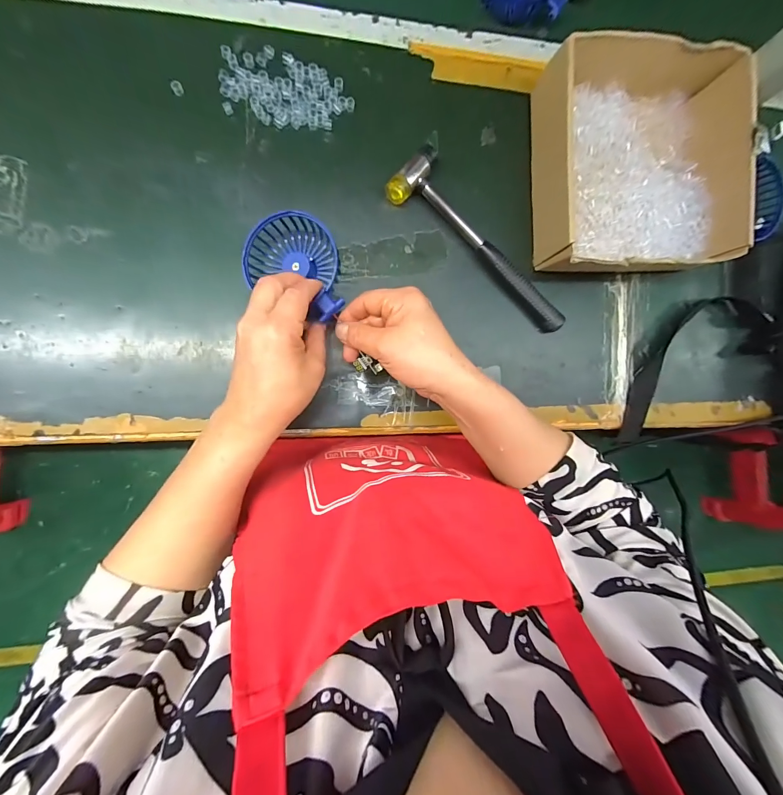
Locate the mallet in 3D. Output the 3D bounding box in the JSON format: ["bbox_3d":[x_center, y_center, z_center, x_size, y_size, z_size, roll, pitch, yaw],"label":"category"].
[{"bbox_3d":[0.105,-0.165,0.370,0.234,0.023,0.060,37,87,-9],"label":"mallet"}]

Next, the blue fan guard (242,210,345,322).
[{"bbox_3d":[-0.094,-0.121,0.324,0.085,0.039,0.097,-8,95,-8],"label":"blue fan guard"}]

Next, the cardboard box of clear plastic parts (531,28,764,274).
[{"bbox_3d":[0.256,-0.240,0.364,0.199,0.073,0.213,-5,94,-9],"label":"cardboard box of clear plastic parts"}]

